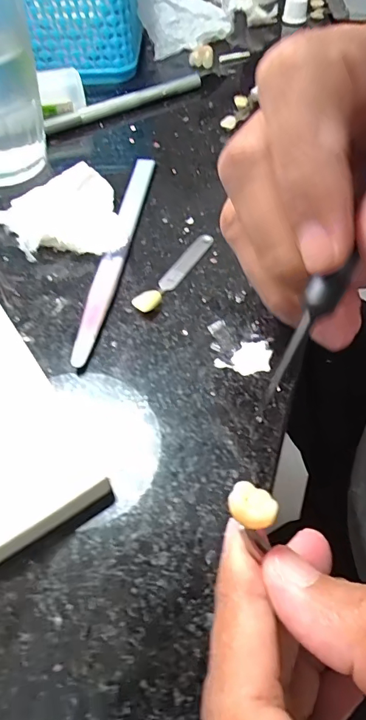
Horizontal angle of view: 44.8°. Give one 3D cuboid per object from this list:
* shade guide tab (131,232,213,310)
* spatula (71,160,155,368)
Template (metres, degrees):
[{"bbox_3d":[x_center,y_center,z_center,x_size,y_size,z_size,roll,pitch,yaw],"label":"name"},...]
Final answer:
[{"bbox_3d":[-0.003,-0.039,0.191,0.009,0.005,0.055,25,58,19],"label":"shade guide tab"},{"bbox_3d":[-0.029,-0.054,0.201,0.011,0.009,0.135,5,53,6],"label":"spatula"}]

